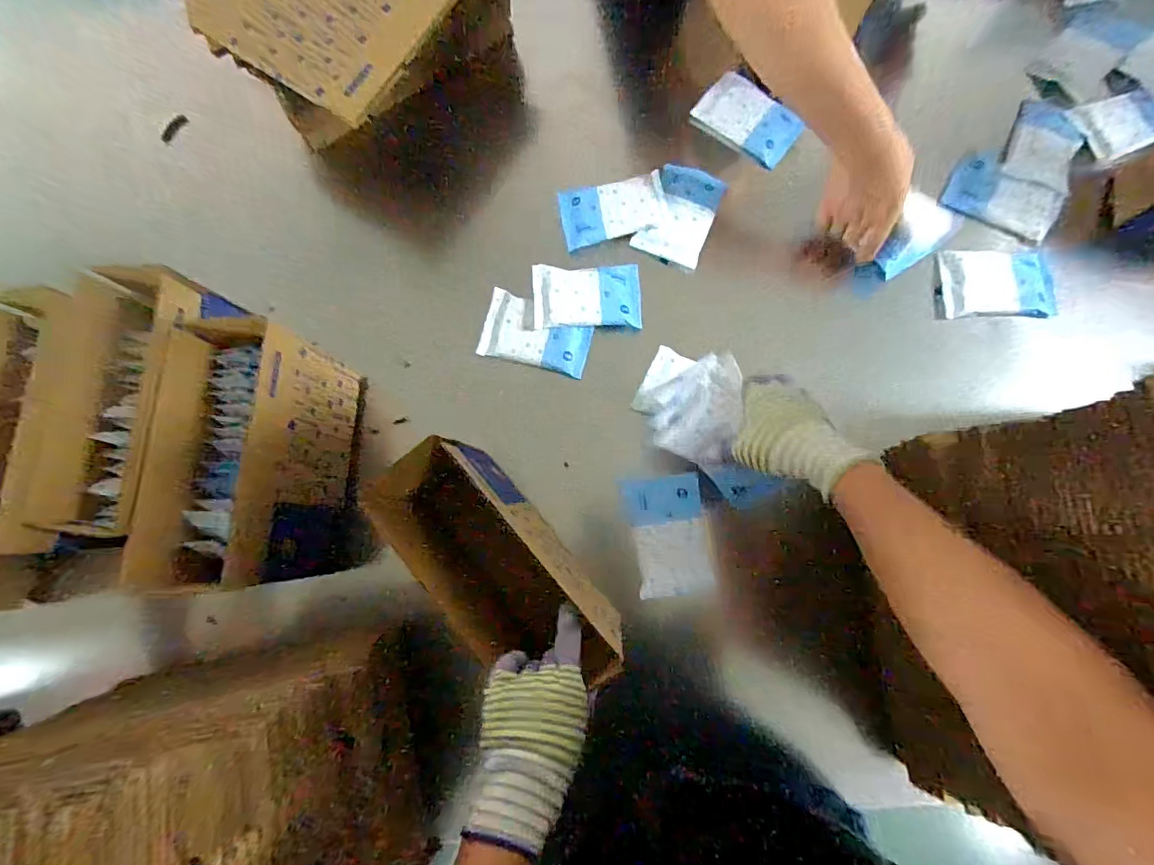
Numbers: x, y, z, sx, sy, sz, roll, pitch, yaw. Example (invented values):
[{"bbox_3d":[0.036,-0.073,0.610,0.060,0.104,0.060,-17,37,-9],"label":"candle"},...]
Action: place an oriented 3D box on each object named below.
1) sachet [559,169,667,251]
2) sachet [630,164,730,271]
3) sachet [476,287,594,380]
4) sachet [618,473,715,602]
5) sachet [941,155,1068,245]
[{"bbox_3d":[0.048,-0.293,0.667,0.136,0.011,0.083,-10,80,0],"label":"sachet"},{"bbox_3d":[0.138,-0.291,0.679,0.090,0.035,0.148,21,82,5],"label":"sachet"},{"bbox_3d":[-0.050,-0.125,0.636,0.136,0.016,0.083,15,81,4],"label":"sachet"},{"bbox_3d":[0.109,0.120,0.596,0.094,0.008,0.139,-5,70,-11],"label":"sachet"},{"bbox_3d":[0.580,-0.321,0.688,0.138,0.009,0.081,34,83,7],"label":"sachet"}]

